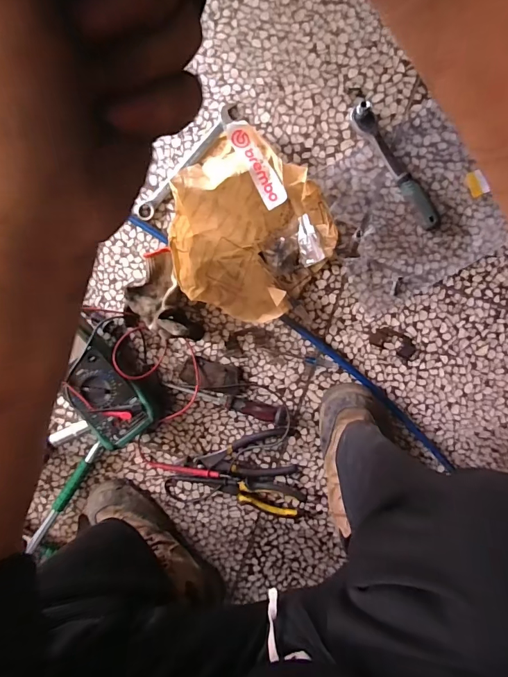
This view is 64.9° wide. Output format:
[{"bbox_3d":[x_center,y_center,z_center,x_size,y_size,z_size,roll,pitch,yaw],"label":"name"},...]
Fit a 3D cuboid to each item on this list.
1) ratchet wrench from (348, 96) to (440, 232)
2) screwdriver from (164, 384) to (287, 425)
[{"bbox_3d":[0.204,-0.245,0.574,0.024,0.034,0.202,-35,95,7],"label":"ratchet wrench"},{"bbox_3d":[-0.044,0.102,0.636,0.194,0.027,0.027,13,98,1],"label":"screwdriver"}]

